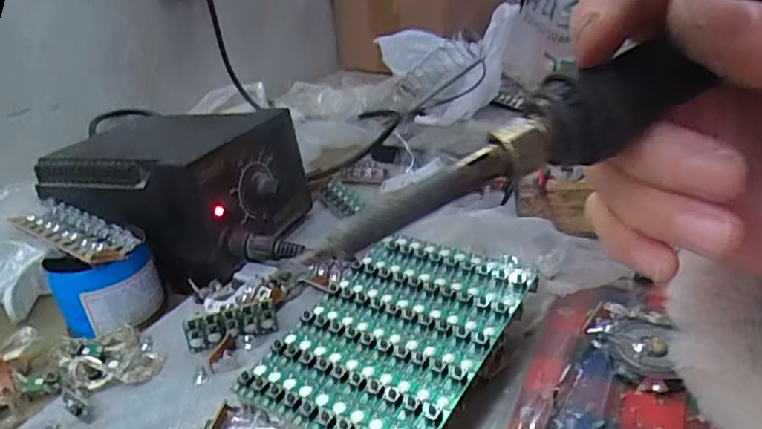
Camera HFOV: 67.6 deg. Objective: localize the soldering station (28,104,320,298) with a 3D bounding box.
[{"bbox_3d":[-0.137,-0.022,0.398,0.140,0.085,0.123,10,31,24],"label":"soldering station"}]

